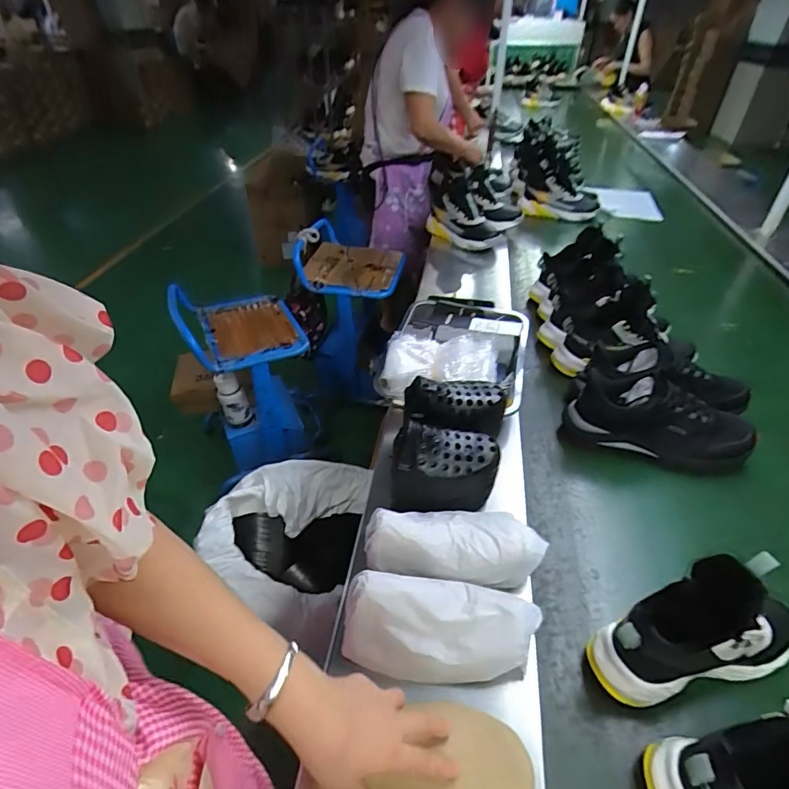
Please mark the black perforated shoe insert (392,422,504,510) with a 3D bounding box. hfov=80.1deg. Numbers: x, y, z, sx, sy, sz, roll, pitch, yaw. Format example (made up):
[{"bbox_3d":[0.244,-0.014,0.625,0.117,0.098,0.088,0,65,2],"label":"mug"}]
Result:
[{"bbox_3d":[0.070,0.109,0.655,0.150,0.112,0.071,-5,40,-7],"label":"black perforated shoe insert"}]

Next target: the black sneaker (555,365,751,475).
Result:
[{"bbox_3d":[0.441,0.048,0.785,0.285,0.128,0.107,14,42,16],"label":"black sneaker"}]

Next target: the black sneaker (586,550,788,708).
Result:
[{"bbox_3d":[0.342,0.252,0.512,0.231,0.165,0.086,-7,41,-9],"label":"black sneaker"}]

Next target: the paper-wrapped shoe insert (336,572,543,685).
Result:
[{"bbox_3d":[0.052,0.266,0.534,0.212,0.106,0.093,2,40,2],"label":"paper-wrapped shoe insert"}]

